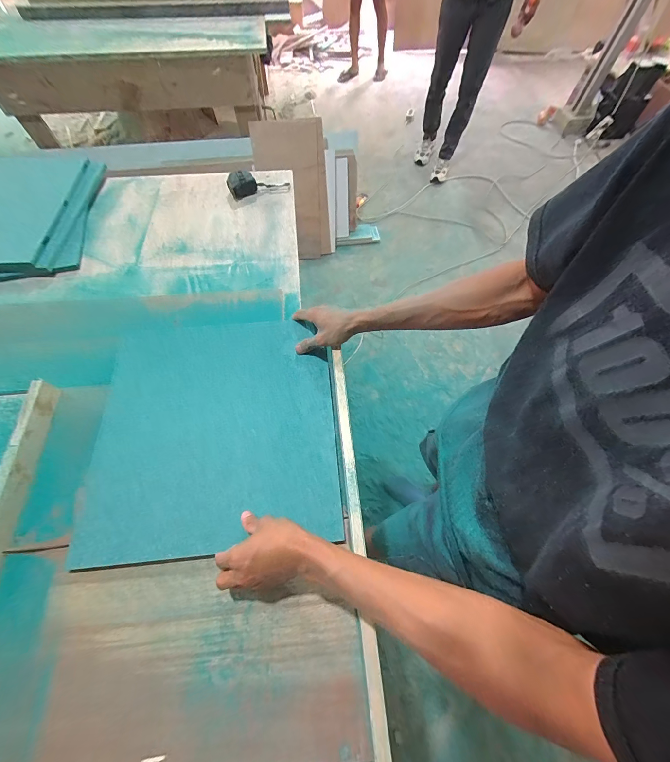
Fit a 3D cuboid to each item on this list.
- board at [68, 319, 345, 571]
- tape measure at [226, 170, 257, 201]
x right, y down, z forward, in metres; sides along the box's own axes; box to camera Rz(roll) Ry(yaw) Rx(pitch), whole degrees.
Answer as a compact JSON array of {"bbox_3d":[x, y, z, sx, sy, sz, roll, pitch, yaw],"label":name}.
[{"bbox_3d":[-0.202,0.069,0.514,0.396,0.022,0.390,-5,63,-3],"label":"board"},{"bbox_3d":[-0.251,-0.530,0.809,0.074,0.049,0.058,-19,65,-11],"label":"tape measure"}]

